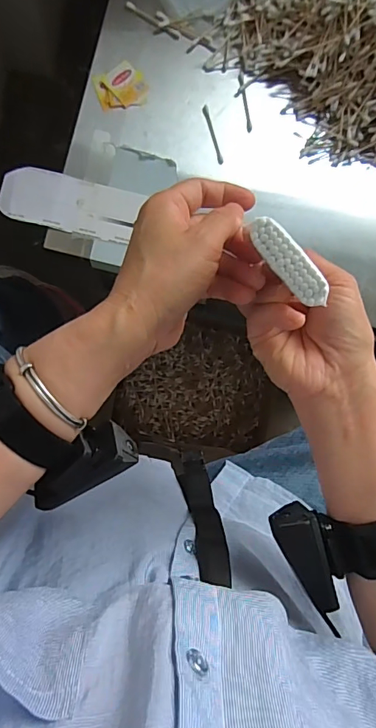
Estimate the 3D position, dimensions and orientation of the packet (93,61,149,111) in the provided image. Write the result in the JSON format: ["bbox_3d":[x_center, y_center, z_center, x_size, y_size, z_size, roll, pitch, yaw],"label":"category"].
[{"bbox_3d":[-0.077,-0.322,0.530,0.057,0.004,0.050,-16,86,-8],"label":"packet"}]

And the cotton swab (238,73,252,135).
[{"bbox_3d":[0.068,-0.313,0.545,0.009,0.004,0.074,-7,84,-7],"label":"cotton swab"}]

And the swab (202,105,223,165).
[{"bbox_3d":[0.029,-0.270,0.539,0.007,0.004,0.073,-15,85,-8],"label":"swab"}]

